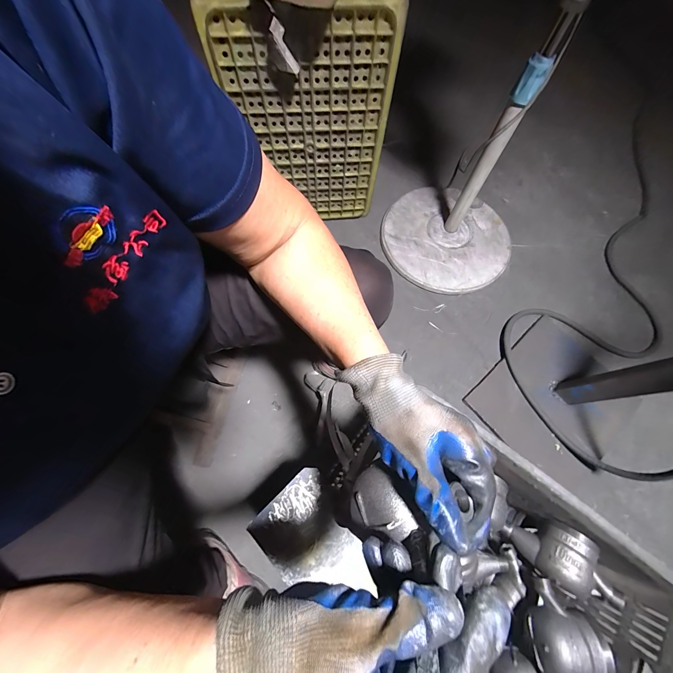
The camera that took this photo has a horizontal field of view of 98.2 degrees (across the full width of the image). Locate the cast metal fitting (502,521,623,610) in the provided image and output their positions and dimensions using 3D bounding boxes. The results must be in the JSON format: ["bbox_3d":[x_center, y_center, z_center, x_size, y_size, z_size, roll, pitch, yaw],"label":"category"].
[{"bbox_3d":[0.369,0.359,0.475,0.129,0.085,0.087,28,71,9],"label":"cast metal fitting"}]

